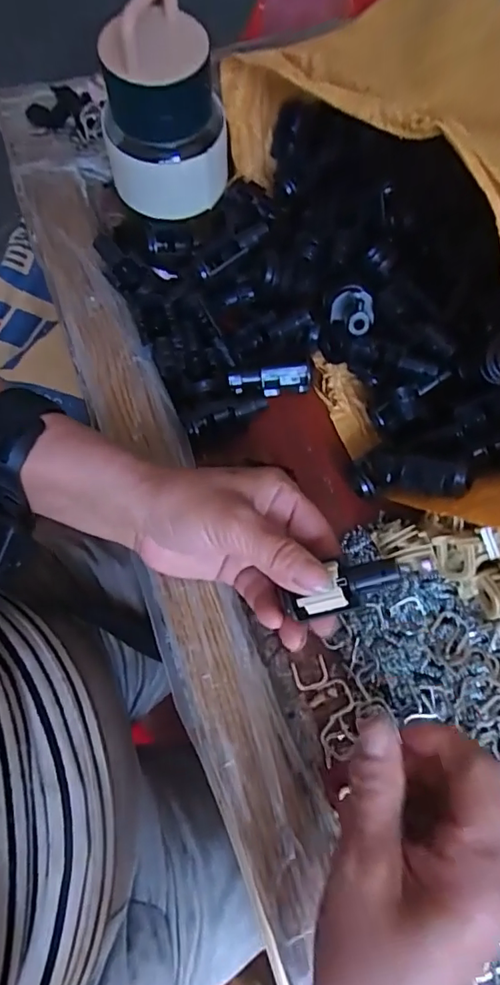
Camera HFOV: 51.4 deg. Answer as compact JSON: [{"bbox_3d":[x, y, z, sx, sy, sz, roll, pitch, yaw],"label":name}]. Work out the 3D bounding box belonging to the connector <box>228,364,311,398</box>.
[{"bbox_3d":[0.012,-0.070,0.329,0.051,0.021,0.010,-3,71,-2],"label":"connector"}]

